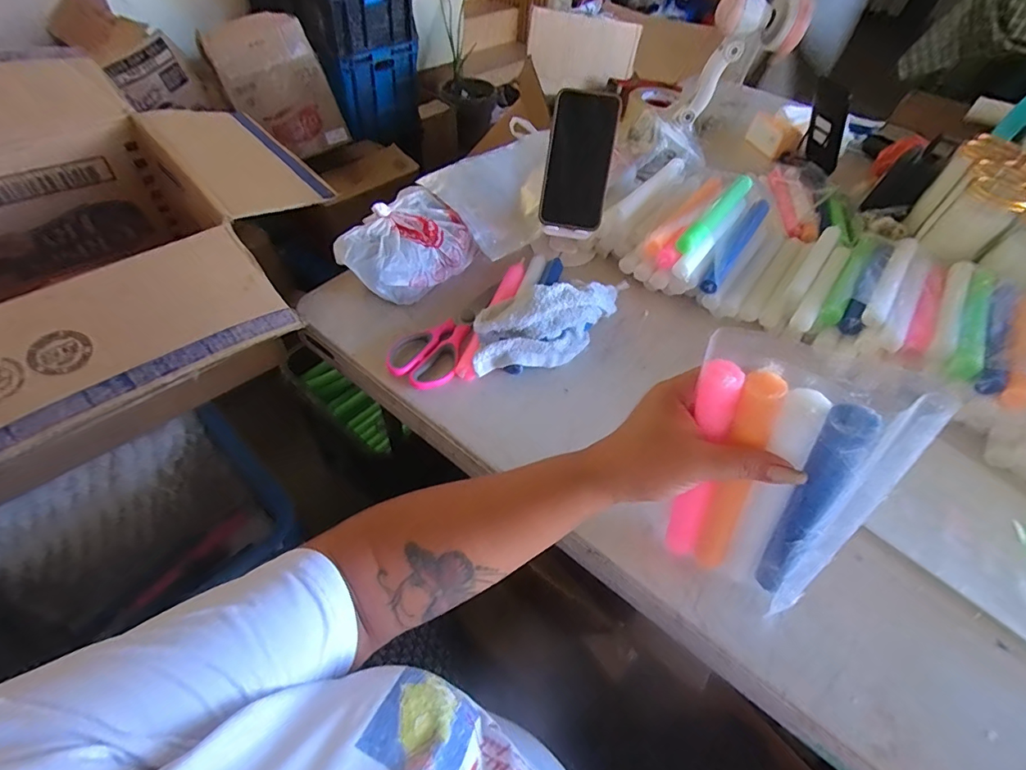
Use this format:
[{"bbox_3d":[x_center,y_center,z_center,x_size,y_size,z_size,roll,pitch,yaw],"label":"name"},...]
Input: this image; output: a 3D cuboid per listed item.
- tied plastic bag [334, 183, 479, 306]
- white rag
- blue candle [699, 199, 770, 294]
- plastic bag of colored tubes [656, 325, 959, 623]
[{"bbox_3d":[-0.135,-0.163,0.572,0.153,0.079,0.104,-36,62,-28],"label":"tied plastic bag"},{"bbox_3d":[0.047,-0.073,0.529,0.208,0.065,0.083,-17,55,-17],"label":"white rag"},{"bbox_3d":[0.293,-0.186,0.607,0.021,0.024,0.214,31,56,19],"label":"blue candle"},{"bbox_3d":[0.162,0.073,0.312,0.106,0.219,0.030,30,54,31],"label":"plastic bag of colored tubes"}]

